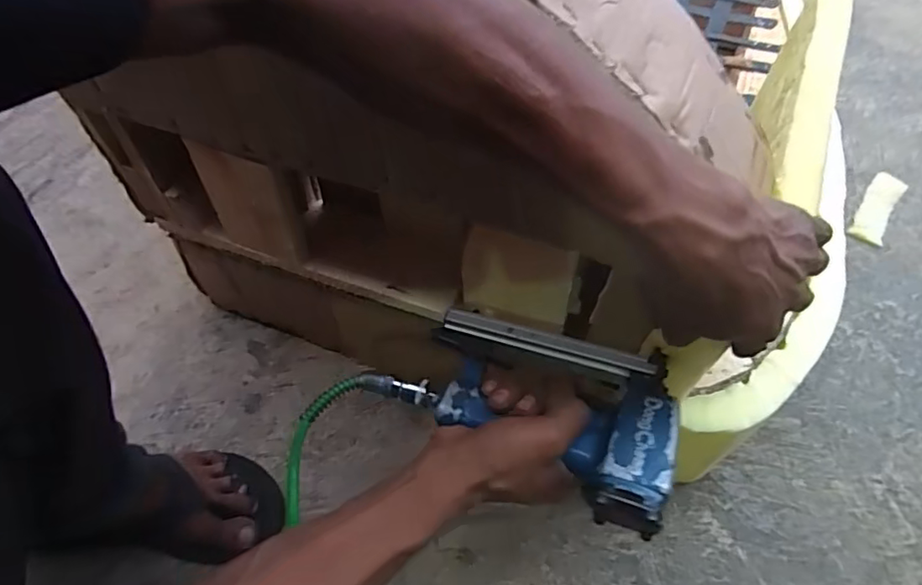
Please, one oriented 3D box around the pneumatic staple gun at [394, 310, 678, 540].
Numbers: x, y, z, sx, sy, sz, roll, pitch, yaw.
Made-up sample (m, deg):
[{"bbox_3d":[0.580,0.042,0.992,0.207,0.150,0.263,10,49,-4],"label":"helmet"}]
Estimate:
[{"bbox_3d":[0.054,0.081,0.414,0.196,0.043,0.135,14,55,12],"label":"pneumatic staple gun"}]

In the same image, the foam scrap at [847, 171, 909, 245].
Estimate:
[{"bbox_3d":[0.654,-0.133,0.872,0.047,0.008,0.176,31,60,22],"label":"foam scrap"}]

